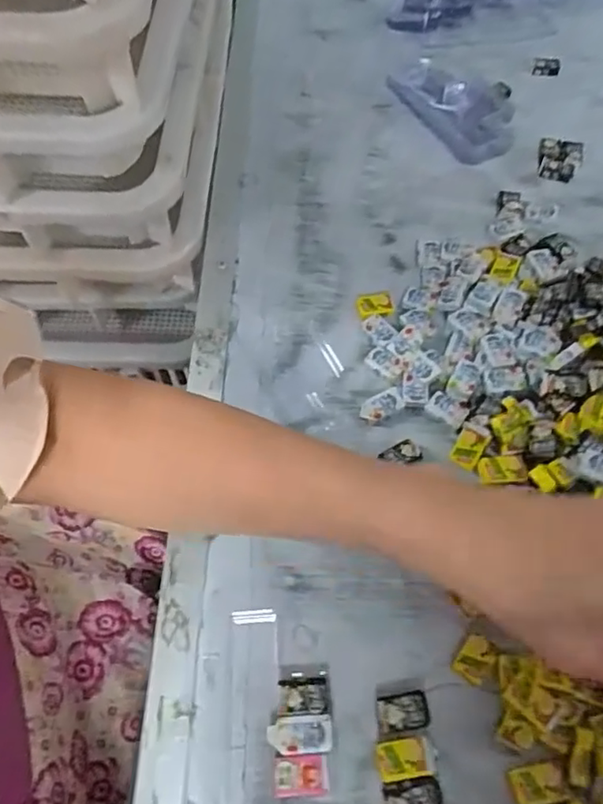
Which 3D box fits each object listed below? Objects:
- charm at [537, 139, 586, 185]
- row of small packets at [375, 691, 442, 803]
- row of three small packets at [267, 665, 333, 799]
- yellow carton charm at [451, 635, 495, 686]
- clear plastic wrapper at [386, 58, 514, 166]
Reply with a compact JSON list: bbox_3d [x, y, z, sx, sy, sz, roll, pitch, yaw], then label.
[{"bbox_3d":[0.221,-0.208,0.523,0.036,0.005,0.047,19,62,15],"label":"charm"},{"bbox_3d":[0.053,0.181,0.297,0.029,0.007,0.070,-6,58,0],"label":"row of small packets"},{"bbox_3d":[0.000,0.165,0.310,0.030,0.009,0.058,0,58,4],"label":"row of three small packets"},{"bbox_3d":[0.092,0.136,0.325,0.017,0.004,0.023,28,65,20],"label":"yellow carton charm"},{"bbox_3d":[0.145,-0.274,0.561,0.082,0.016,0.147,-26,60,-11],"label":"clear plastic wrapper"}]

